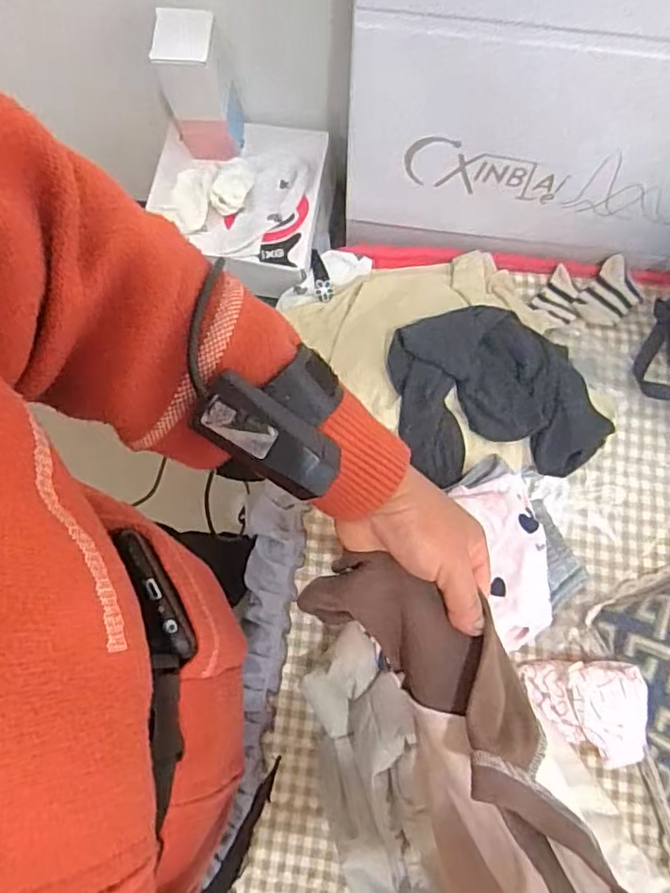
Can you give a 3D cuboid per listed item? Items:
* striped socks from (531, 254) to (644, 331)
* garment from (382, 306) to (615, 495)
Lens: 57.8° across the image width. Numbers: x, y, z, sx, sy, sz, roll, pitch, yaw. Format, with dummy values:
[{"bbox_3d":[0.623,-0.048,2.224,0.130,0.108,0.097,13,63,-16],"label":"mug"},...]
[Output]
[{"bbox_3d":[0.342,-0.208,0.830,0.151,0.029,0.097,-7,75,-1],"label":"striped socks"},{"bbox_3d":[0.194,-0.071,0.730,0.251,0.072,0.217,-8,75,-1],"label":"garment"}]

